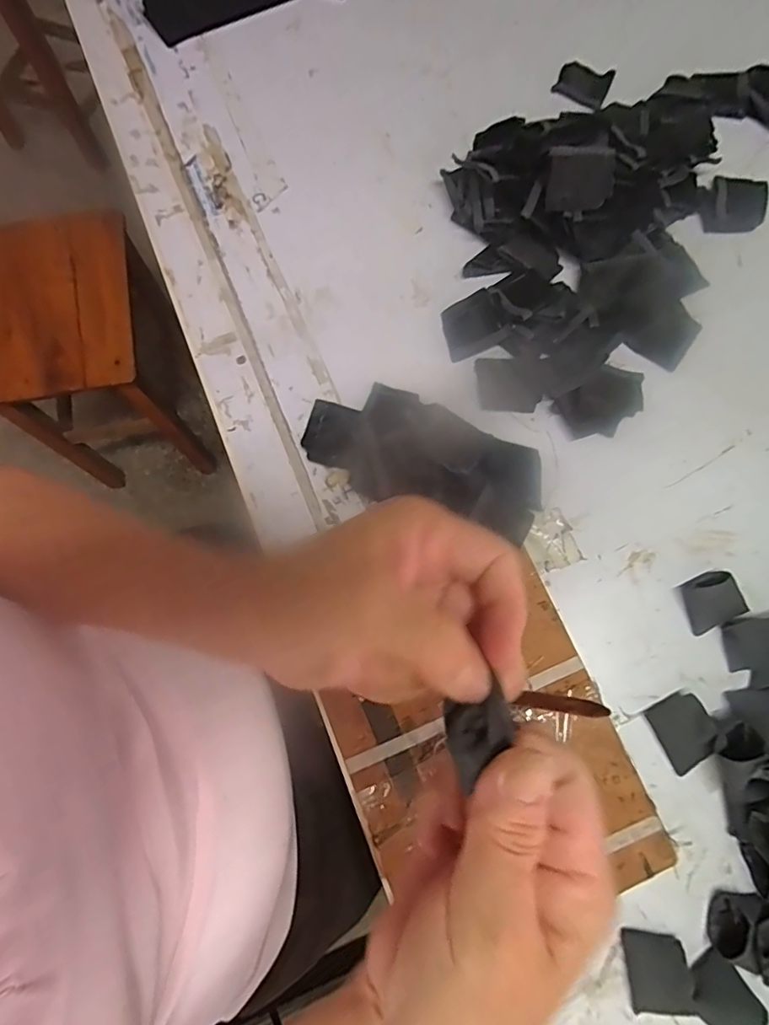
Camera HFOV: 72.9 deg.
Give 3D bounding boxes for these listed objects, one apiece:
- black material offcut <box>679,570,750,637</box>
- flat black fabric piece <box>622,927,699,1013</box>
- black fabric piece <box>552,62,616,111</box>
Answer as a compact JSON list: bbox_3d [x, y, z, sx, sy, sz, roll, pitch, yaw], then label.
[{"bbox_3d":[0.240,0.065,0.380,0.039,0.020,0.035,-25,76,-7],"label":"black material offcut"},{"bbox_3d":[0.168,0.284,0.319,0.032,0.018,0.041,-4,75,-1],"label":"flat black fabric piece"},{"bbox_3d":[0.199,-0.427,0.517,0.052,0.007,0.049,31,77,8],"label":"black fabric piece"}]

